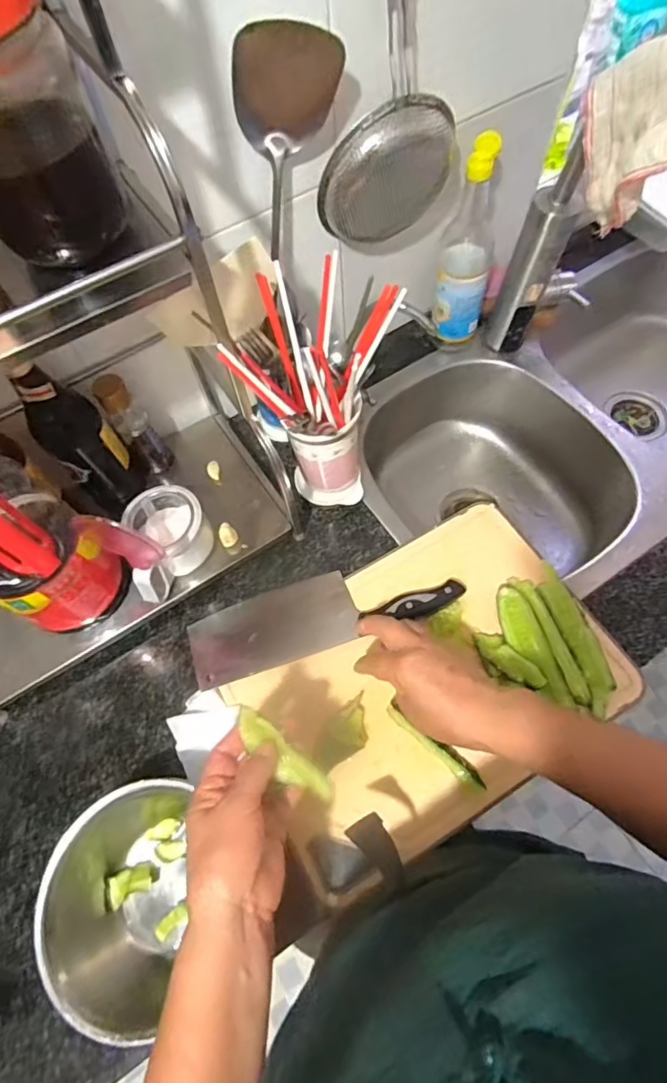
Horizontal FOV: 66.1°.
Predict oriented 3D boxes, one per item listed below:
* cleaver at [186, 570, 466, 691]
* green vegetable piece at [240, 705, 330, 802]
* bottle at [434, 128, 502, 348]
[{"bbox_3d":[-0.011,0.084,0.585,0.304,0.022,0.095,-15,65,2],"label":"cleaver"},{"bbox_3d":[-0.041,0.170,0.405,0.094,0.007,0.025,40,73,10],"label":"green vegetable piece"},{"bbox_3d":[0.177,-0.375,0.675,0.072,0.234,0.088,13,66,10],"label":"bottle"}]

